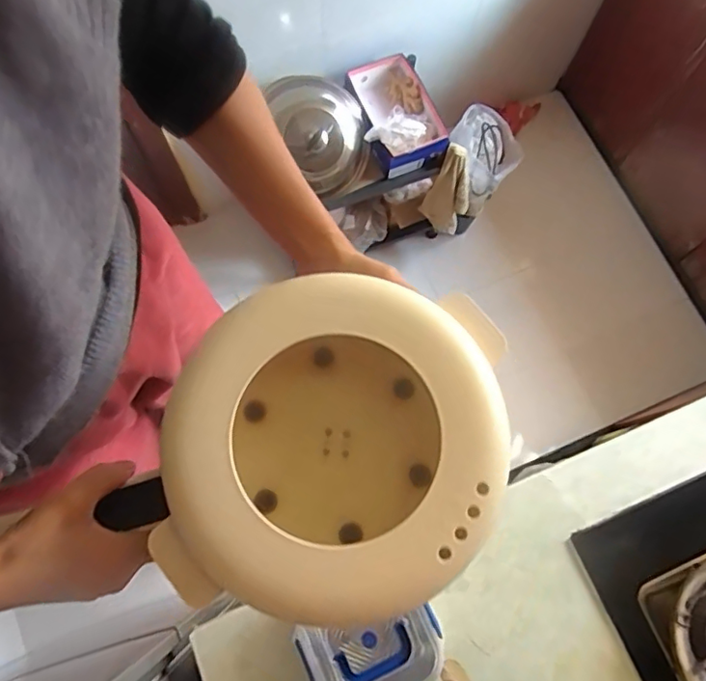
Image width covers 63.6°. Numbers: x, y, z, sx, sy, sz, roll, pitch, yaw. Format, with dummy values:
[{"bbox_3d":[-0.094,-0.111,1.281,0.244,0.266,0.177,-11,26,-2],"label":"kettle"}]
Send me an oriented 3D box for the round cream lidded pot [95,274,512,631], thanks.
[{"bbox_3d":[-0.019,0.073,0.386,0.202,0.075,0.198,-3,74,-2],"label":"round cream lidded pot"}]

